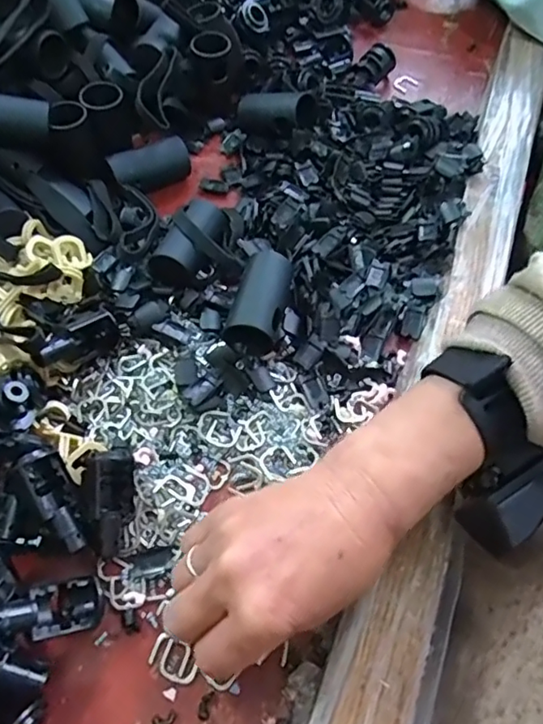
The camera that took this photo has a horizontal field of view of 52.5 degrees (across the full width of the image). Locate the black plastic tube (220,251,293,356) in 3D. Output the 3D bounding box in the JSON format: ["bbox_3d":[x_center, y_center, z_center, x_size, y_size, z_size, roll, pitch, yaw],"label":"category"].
[{"bbox_3d":[-0.005,-0.035,0.345,0.031,0.036,0.060,16,62,8],"label":"black plastic tube"}]

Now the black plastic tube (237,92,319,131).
[{"bbox_3d":[0.000,-0.198,0.435,0.065,0.021,0.029,16,60,31],"label":"black plastic tube"}]

